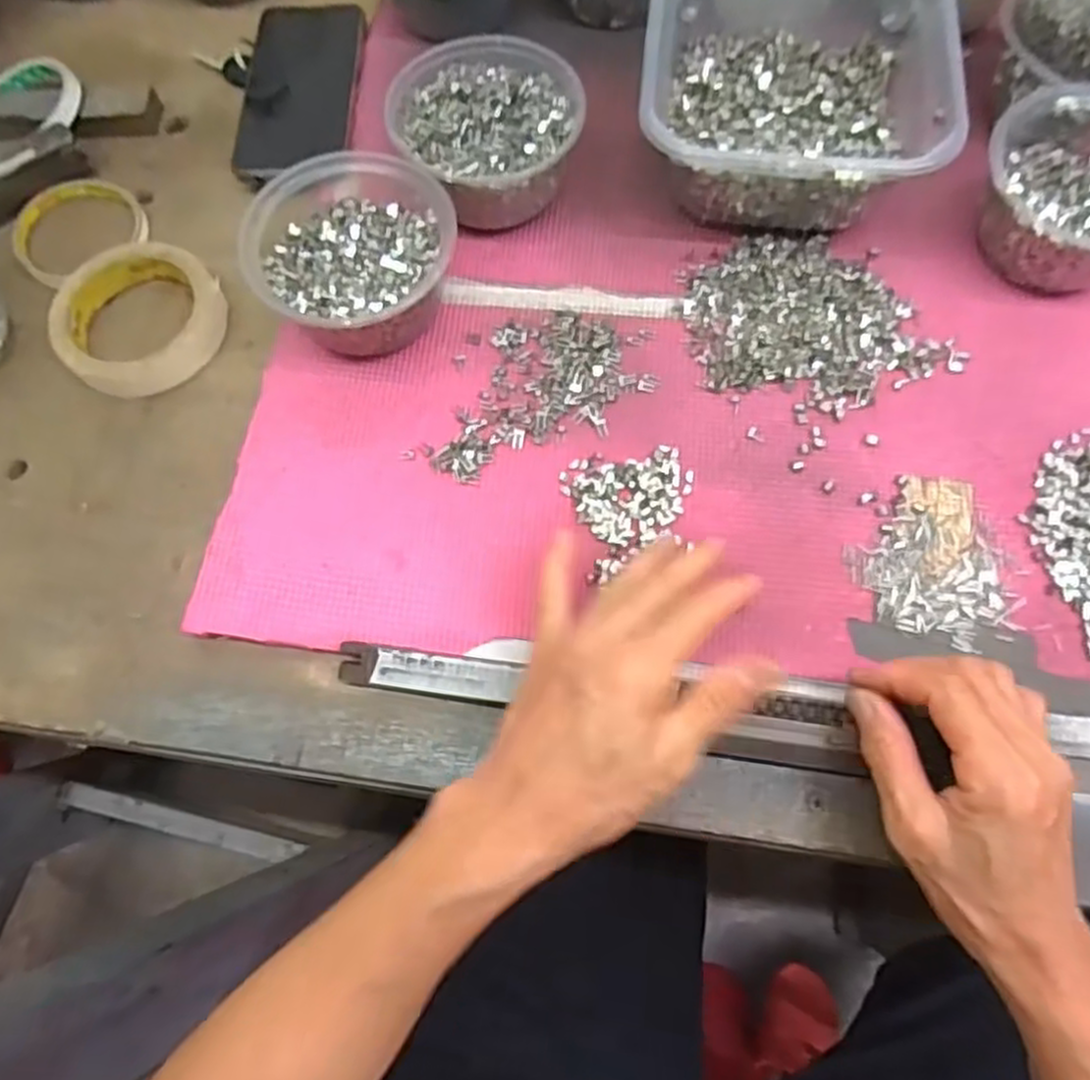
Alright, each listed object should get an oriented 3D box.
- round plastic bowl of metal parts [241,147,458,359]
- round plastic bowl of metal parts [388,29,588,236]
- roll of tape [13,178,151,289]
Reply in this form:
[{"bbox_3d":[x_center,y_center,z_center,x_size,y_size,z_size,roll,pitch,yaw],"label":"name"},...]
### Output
[{"bbox_3d":[-0.107,-0.159,0.439,0.107,0.061,0.103,-1,70,2],"label":"round plastic bowl of metal parts"},{"bbox_3d":[-0.034,-0.248,0.472,0.109,0.058,0.113,-1,70,2],"label":"round plastic bowl of metal parts"},{"bbox_3d":[-0.313,-0.212,0.512,0.083,0.014,0.083,-1,70,2],"label":"roll of tape"}]

